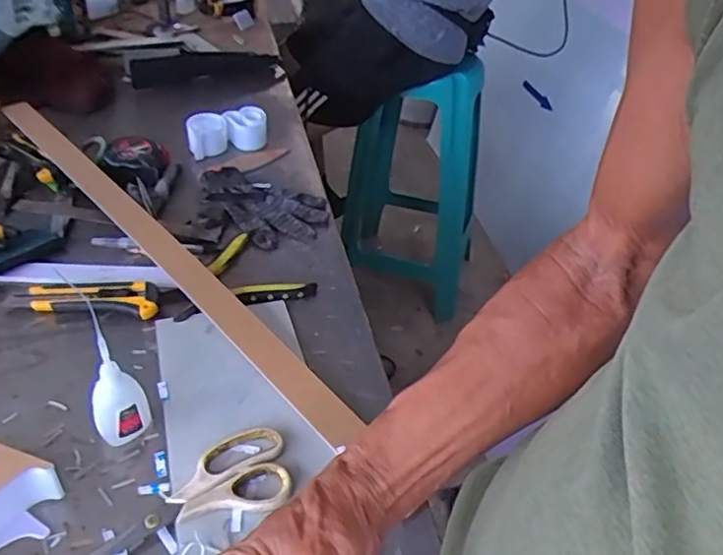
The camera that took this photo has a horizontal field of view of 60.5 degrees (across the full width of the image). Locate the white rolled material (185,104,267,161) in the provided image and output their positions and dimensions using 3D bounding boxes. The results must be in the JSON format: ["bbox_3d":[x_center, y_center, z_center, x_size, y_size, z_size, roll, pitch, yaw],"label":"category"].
[{"bbox_3d":[-0.212,-0.232,0.979,0.126,0.053,0.046,-16,44,-26],"label":"white rolled material"}]

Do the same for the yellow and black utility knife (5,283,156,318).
[{"bbox_3d":[-0.299,0.018,0.668,0.159,0.024,0.043,3,39,0],"label":"yellow and black utility knife"}]

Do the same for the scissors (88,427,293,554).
[{"bbox_3d":[-0.146,0.174,0.495,0.180,0.013,0.074,-14,42,-21],"label":"scissors"}]

